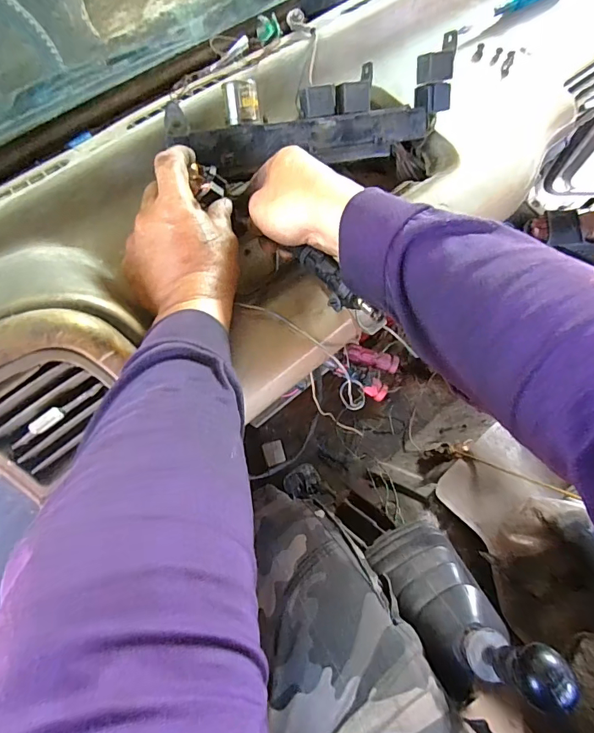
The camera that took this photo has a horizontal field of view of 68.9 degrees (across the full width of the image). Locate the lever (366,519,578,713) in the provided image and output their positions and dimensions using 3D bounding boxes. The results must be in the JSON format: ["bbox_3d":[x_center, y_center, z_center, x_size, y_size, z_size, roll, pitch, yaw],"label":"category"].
[{"bbox_3d":[0.175,0.264,0.467,0.106,0.290,0.078,-25,96,-10],"label":"lever"}]

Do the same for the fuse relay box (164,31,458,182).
[{"bbox_3d":[0.018,-0.246,0.441,0.289,0.084,0.053,-17,27,-9],"label":"fuse relay box"}]

